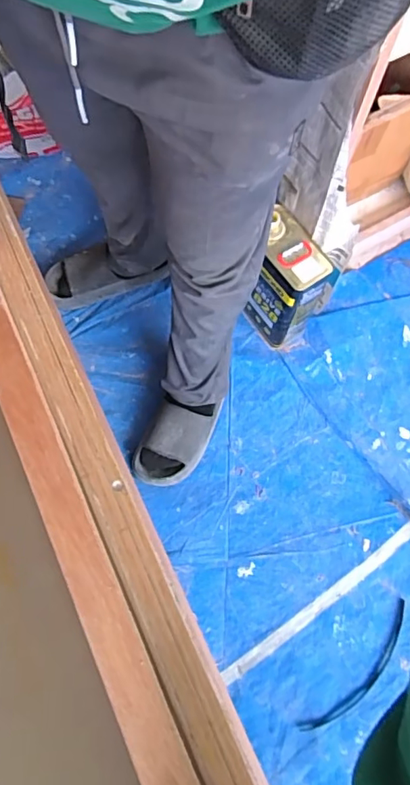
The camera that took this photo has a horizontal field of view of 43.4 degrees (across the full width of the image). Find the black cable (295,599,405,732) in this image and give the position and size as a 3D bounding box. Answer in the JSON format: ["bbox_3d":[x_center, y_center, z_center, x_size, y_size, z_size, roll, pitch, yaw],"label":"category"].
[{"bbox_3d":[0.282,0.499,0.918,0.287,0.013,0.054,-42,77,-13],"label":"black cable"}]

